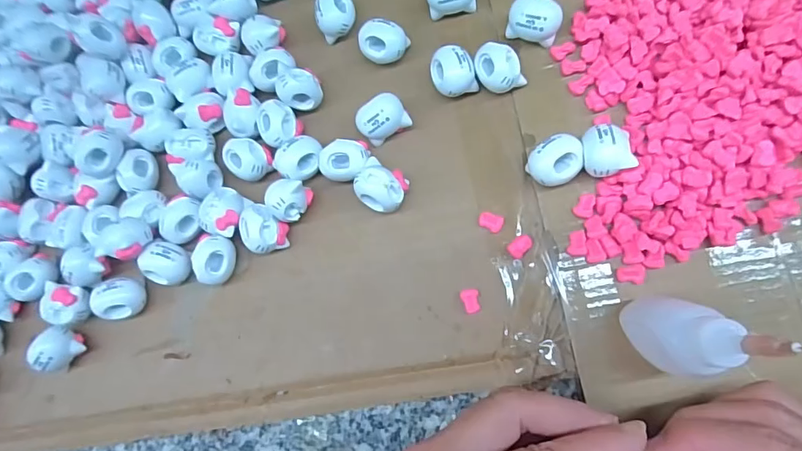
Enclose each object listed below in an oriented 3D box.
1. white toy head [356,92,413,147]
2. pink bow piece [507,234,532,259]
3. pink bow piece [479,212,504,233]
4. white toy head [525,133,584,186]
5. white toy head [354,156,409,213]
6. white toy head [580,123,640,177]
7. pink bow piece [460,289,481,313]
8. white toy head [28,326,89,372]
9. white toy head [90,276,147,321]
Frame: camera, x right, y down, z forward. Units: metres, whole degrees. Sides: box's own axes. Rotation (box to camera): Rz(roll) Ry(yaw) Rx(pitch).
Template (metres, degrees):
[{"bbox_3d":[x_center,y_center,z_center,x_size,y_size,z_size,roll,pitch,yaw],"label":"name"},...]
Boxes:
[{"bbox_3d":[-0.010,-0.056,0.250,0.025,0.016,0.020,-29,76,4],"label":"white toy head"},{"bbox_3d":[0.059,0.010,0.235,0.012,0.004,0.009,-44,76,0],"label":"pink bow piece"},{"bbox_3d":[0.045,-0.002,0.240,0.012,0.004,0.008,22,84,13],"label":"pink bow piece"},{"bbox_3d":[0.073,-0.030,0.230,0.022,0.021,0.025,43,89,14],"label":"white toy head"},{"bbox_3d":[-0.010,-0.019,0.243,0.024,0.017,0.023,22,84,13],"label":"white toy head"},{"bbox_3d":[0.095,-0.034,0.222,0.021,0.019,0.023,-10,78,8],"label":"white toy head"},{"bbox_3d":[0.034,0.037,0.235,0.009,0.005,0.011,-7,79,9],"label":"pink bow piece"},{"bbox_3d":[-0.183,0.066,0.257,0.019,0.024,0.022,-19,77,6],"label":"white toy head"},{"bbox_3d":[-0.151,0.039,0.257,0.022,0.019,0.022,-2,79,10],"label":"white toy head"}]

